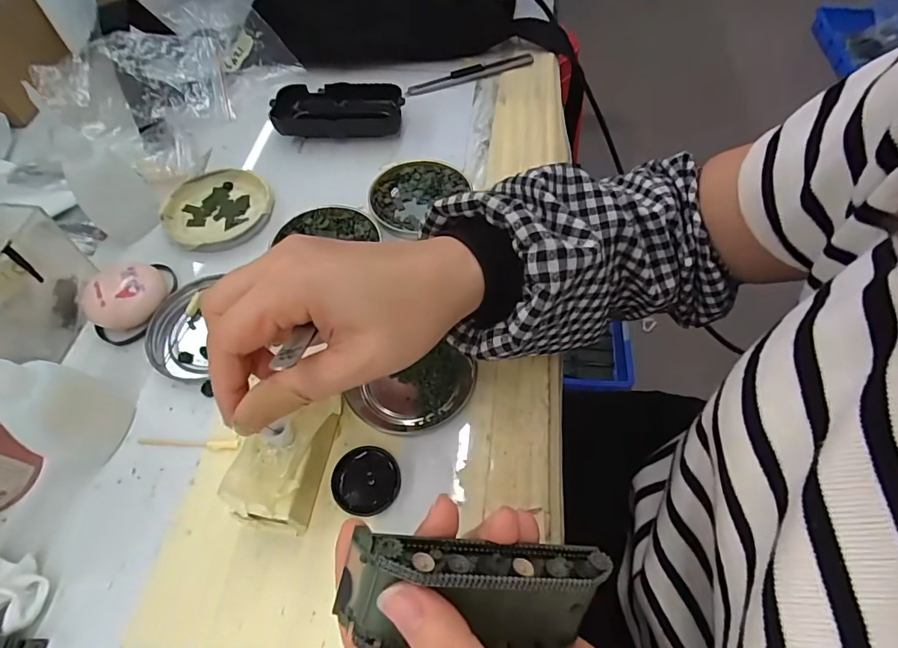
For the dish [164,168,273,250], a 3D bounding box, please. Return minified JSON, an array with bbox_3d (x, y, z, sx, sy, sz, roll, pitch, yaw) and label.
[{"bbox_3d":[-0.178,-0.090,0.370,0.079,0.012,0.076,0,58,0],"label":"dish"}]

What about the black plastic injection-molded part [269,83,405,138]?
[{"bbox_3d":[-0.098,-0.186,0.419,0.113,0.023,0.052,-2,57,1],"label":"black plastic injection-molded part"}]

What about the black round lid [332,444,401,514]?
[{"bbox_3d":[-0.044,0.085,0.259,0.035,0.007,0.035,0,58,0],"label":"black round lid"}]

